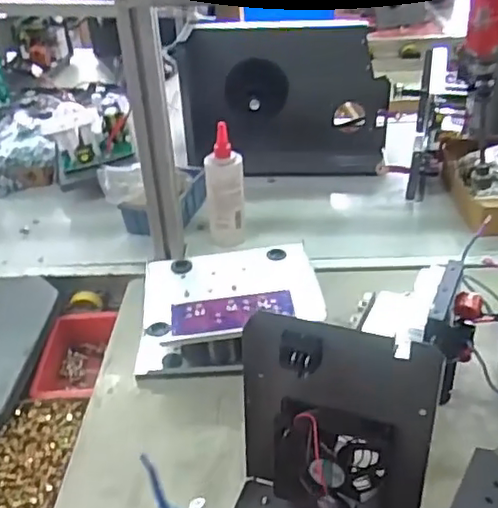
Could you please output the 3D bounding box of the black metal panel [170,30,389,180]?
[{"bbox_3d":[0.065,-0.252,1.041,0.337,0.232,0.112,1,34,7],"label":"black metal panel"}]

